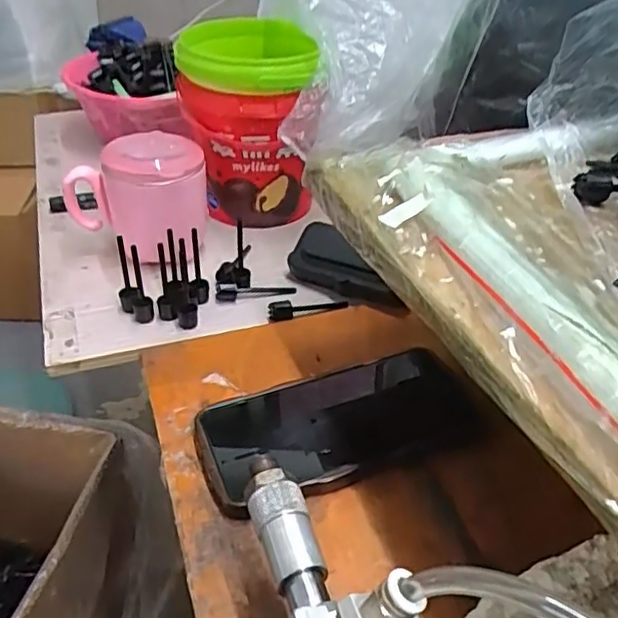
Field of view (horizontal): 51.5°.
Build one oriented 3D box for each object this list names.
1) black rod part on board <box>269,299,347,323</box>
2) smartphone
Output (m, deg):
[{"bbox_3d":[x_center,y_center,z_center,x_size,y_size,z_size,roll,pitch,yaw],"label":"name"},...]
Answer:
[{"bbox_3d":[0.000,-0.003,0.492,0.062,0.011,0.016,-12,39,-17],"label":"black rod part on board"},{"bbox_3d":[0.019,0.070,0.394,0.166,0.015,0.080,-11,39,-17],"label":"smartphone"}]

